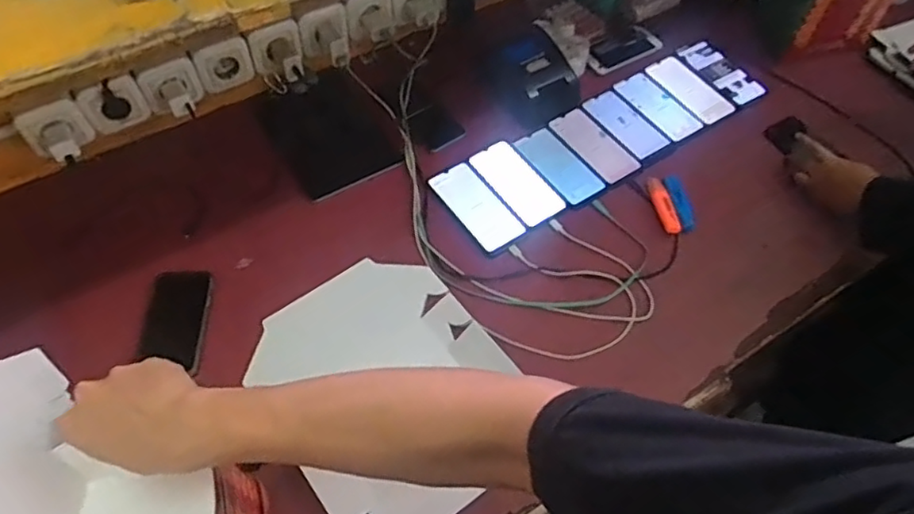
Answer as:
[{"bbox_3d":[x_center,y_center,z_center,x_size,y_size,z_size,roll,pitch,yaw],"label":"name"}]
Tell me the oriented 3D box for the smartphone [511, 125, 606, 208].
[{"bbox_3d":[0.164,-0.146,0.993,0.079,0.013,0.152,-29,61,-19],"label":"smartphone"}]

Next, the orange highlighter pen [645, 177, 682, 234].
[{"bbox_3d":[0.311,-0.080,0.943,0.023,0.014,0.109,-5,57,-5],"label":"orange highlighter pen"}]

